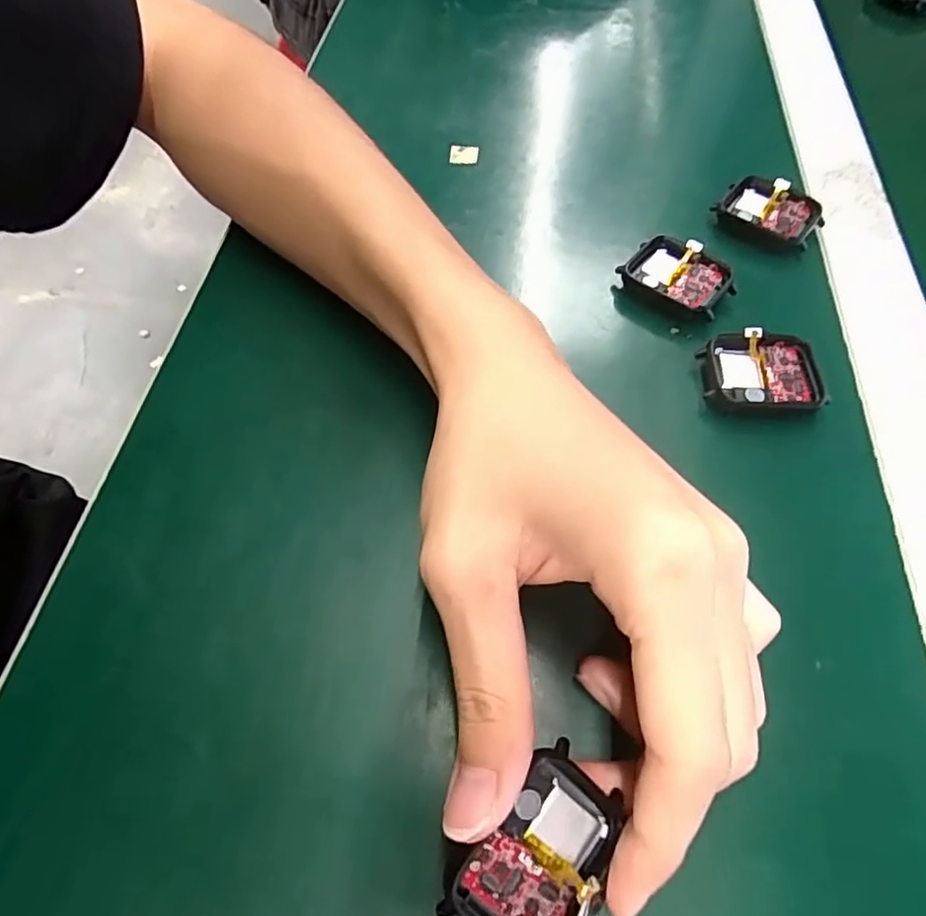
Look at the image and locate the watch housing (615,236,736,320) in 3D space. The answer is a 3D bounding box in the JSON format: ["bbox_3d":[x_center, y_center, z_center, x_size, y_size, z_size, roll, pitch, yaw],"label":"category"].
[{"bbox_3d":[0.100,-0.083,0.270,0.046,0.012,0.035,39,67,20],"label":"watch housing"}]

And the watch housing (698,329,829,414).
[{"bbox_3d":[0.123,-0.034,0.242,0.045,0.012,0.036,4,60,2],"label":"watch housing"}]

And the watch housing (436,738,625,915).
[{"bbox_3d":[0.019,0.101,0.149,0.034,0.011,0.045,46,73,-8],"label":"watch housing"}]

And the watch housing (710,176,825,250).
[{"bbox_3d":[0.155,-0.124,0.294,0.047,0.013,0.036,37,66,19],"label":"watch housing"}]

